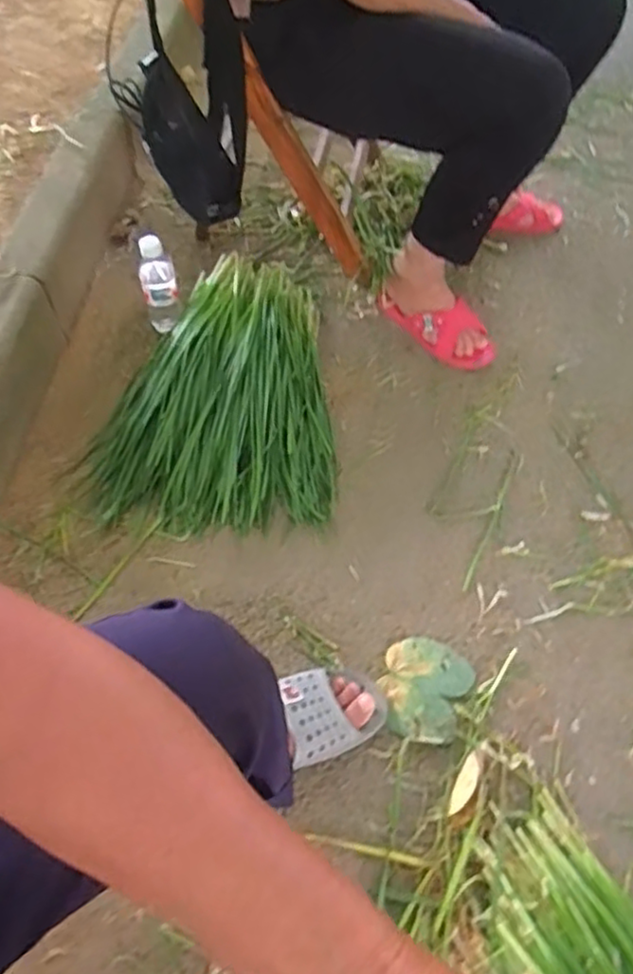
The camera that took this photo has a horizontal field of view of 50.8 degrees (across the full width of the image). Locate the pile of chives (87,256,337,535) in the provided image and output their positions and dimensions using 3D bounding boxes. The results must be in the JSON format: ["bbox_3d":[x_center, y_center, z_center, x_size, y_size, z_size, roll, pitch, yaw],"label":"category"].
[{"bbox_3d":[-0.166,-0.154,1.034,0.361,0.112,0.458,-4,57,-2],"label":"pile of chives"}]

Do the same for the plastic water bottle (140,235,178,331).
[{"bbox_3d":[-0.258,-0.330,1.093,0.055,0.156,0.051,-11,58,-7],"label":"plastic water bottle"}]

